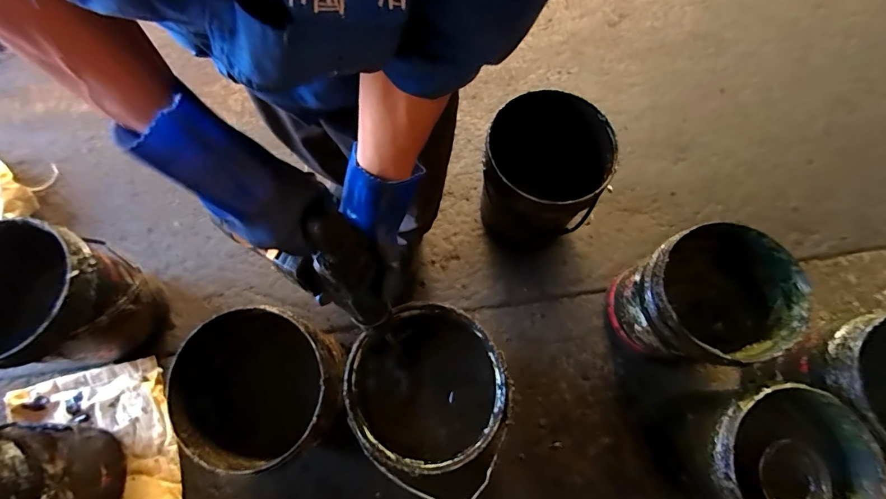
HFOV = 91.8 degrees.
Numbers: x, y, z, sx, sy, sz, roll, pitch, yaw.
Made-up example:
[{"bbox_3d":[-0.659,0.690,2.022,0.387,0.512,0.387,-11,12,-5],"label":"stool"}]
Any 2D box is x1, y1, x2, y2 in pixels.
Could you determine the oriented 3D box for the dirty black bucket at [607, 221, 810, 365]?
[{"bbox_3d":[0.601,0.130,1.037,0.307,0.314,0.282,0,72,-1],"label":"dirty black bucket"}]

